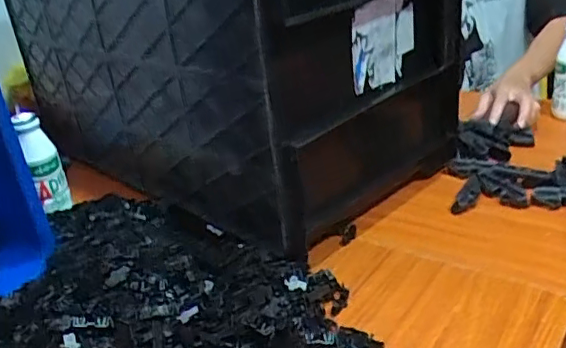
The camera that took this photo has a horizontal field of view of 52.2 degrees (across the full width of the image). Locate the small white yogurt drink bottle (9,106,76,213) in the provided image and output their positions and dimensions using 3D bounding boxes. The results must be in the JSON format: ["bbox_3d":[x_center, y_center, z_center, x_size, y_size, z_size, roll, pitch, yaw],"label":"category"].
[{"bbox_3d":[-0.319,-0.017,0.764,0.040,0.138,0.035,-25,11,-33],"label":"small white yogurt drink bottle"}]

